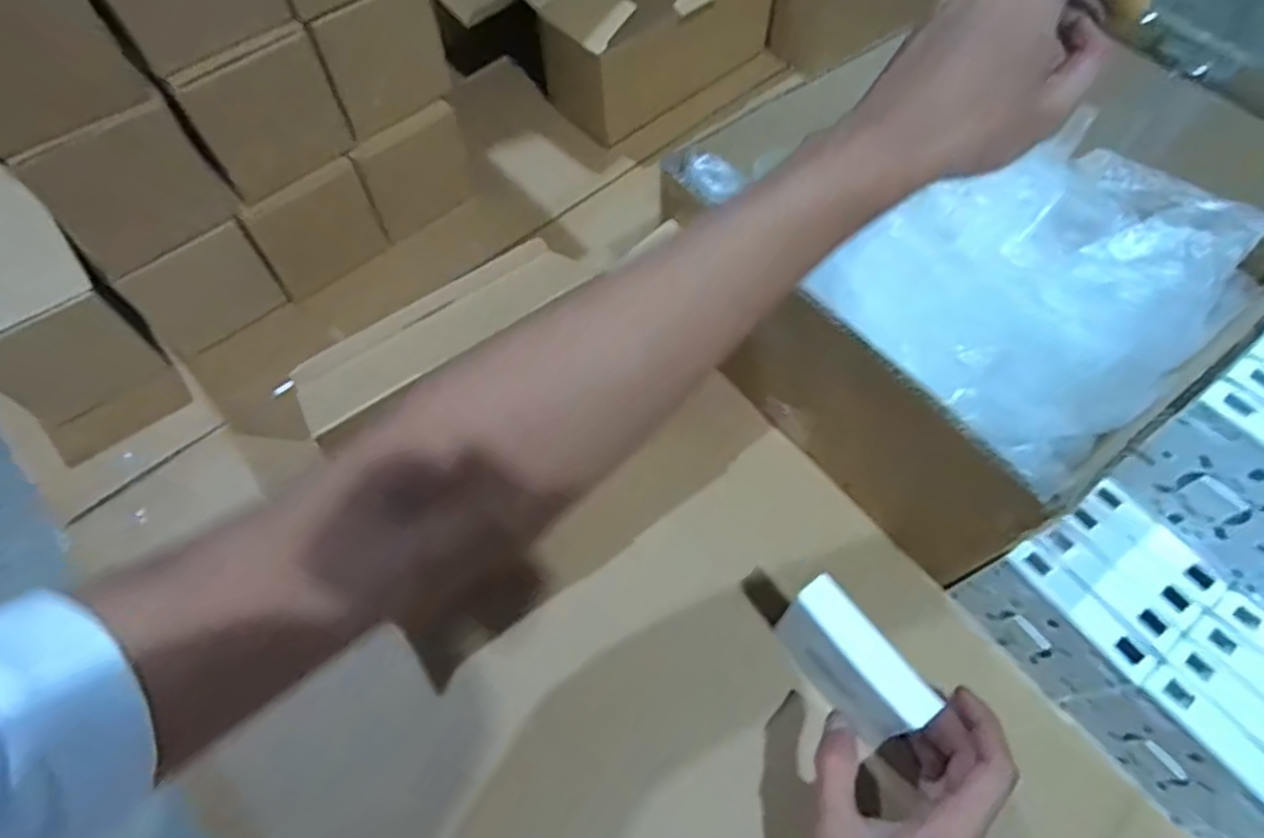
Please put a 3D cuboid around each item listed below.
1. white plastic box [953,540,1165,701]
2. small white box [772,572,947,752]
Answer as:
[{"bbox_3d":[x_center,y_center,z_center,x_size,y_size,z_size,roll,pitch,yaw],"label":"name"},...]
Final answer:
[{"bbox_3d":[0.241,0.122,0.402,0.021,0.082,0.085,-34,64,-18],"label":"white plastic box"},{"bbox_3d":[0.122,0.137,0.385,0.028,0.064,0.085,-31,64,-17],"label":"small white box"}]

